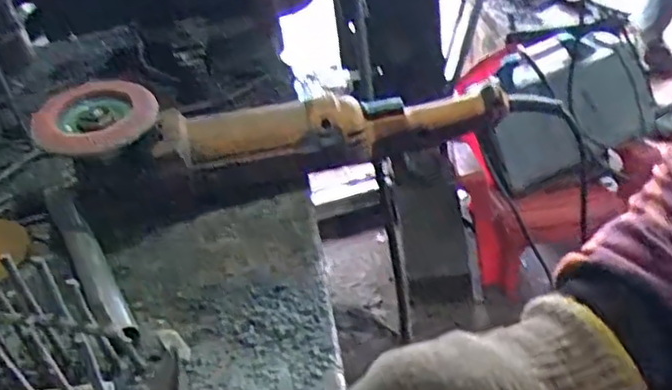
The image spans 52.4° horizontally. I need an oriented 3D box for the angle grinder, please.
[{"bbox_3d":[-0.044,-0.072,0.580,0.383,0.078,0.084,-13,35,-8],"label":"angle grinder"}]

